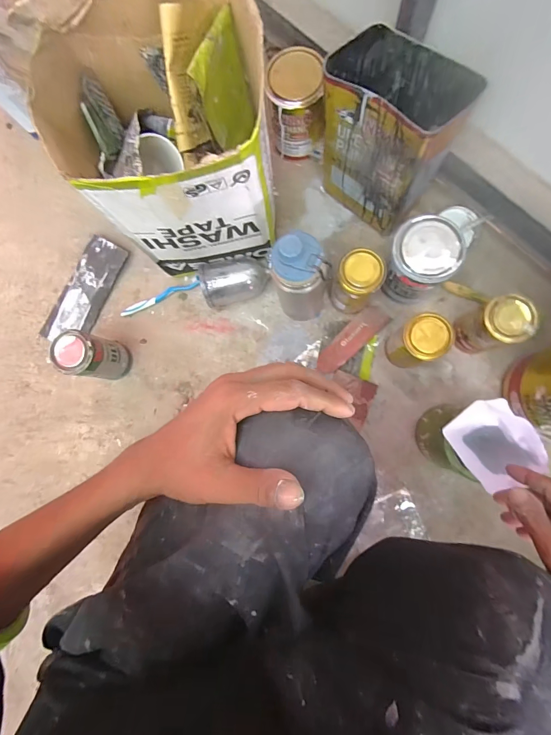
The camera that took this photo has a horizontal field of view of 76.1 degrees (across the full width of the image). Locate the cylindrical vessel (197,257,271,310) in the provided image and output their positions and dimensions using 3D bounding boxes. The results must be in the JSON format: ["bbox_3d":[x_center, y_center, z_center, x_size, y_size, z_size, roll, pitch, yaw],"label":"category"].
[{"bbox_3d":[-0.070,-0.162,0.656,0.125,0.082,0.077,-14,83,3],"label":"cylindrical vessel"}]

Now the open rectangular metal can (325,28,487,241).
[{"bbox_3d":[0.169,-0.354,0.560,0.189,0.236,0.112,41,89,7],"label":"open rectangular metal can"}]

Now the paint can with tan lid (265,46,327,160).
[{"bbox_3d":[0.038,-0.468,0.635,0.097,0.132,0.113,-7,84,4],"label":"paint can with tan lid"}]

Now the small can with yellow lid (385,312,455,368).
[{"bbox_3d":[0.229,-0.040,0.582,0.069,0.130,0.071,0,84,5],"label":"small can with yellow lid"}]

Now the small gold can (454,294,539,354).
[{"bbox_3d":[0.345,-0.067,0.578,0.065,0.138,0.070,0,84,5],"label":"small gold can"}]

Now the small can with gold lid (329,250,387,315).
[{"bbox_3d":[0.134,-0.142,0.599,0.069,0.132,0.066,0,84,5],"label":"small can with gold lid"}]

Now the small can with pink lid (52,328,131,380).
[{"bbox_3d":[-0.322,-0.018,0.632,0.074,0.138,0.070,0,84,5],"label":"small can with pink lid"}]

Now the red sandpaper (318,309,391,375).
[{"bbox_3d":[0.140,-0.052,0.642,0.159,0.014,0.044,-43,82,0],"label":"red sandpaper"}]

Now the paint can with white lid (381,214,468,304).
[{"bbox_3d":[0.233,-0.175,0.594,0.099,0.133,0.103,0,84,5],"label":"paint can with white lid"}]

